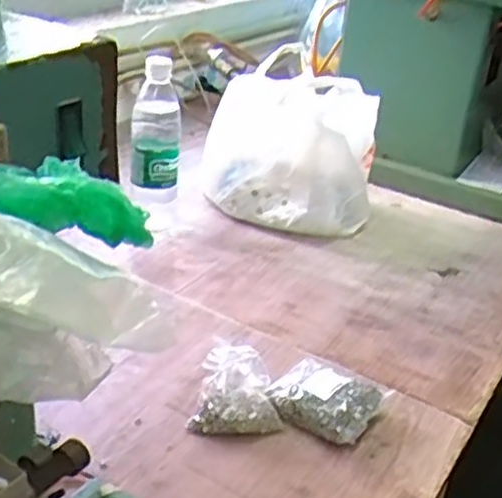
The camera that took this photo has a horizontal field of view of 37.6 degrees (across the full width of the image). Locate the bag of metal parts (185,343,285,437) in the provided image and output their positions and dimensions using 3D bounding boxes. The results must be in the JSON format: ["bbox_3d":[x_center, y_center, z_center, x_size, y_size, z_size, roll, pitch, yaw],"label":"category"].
[{"bbox_3d":[-0.009,0.131,0.669,0.082,0.063,0.064,10,29,9],"label":"bag of metal parts"}]

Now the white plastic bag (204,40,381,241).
[{"bbox_3d":[0.053,-0.132,0.989,0.233,0.212,0.130,5,29,0],"label":"white plastic bag"}]

